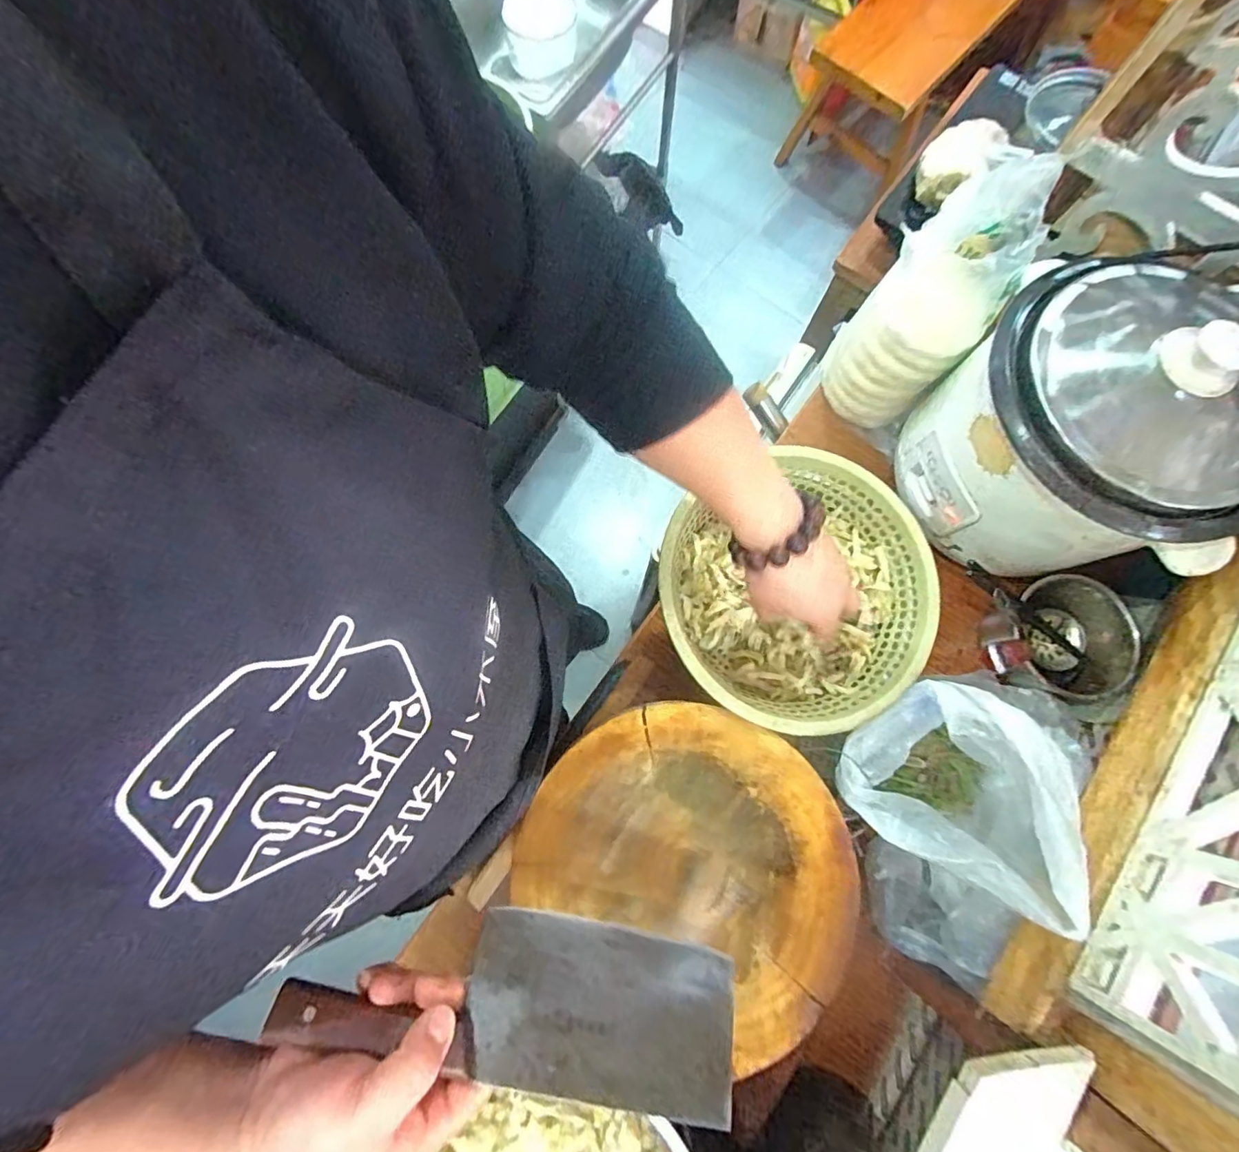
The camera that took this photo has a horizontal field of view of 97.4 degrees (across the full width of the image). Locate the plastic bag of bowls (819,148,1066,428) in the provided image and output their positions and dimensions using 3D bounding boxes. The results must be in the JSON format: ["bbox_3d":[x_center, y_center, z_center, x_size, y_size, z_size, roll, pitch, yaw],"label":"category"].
[{"bbox_3d":[0.344,-0.291,0.602,0.110,0.258,0.143,43,80,8],"label":"plastic bag of bowls"}]

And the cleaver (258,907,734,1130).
[{"bbox_3d":[-0.059,0.268,0.349,0.276,0.015,0.090,15,50,-5],"label":"cleaver"}]

